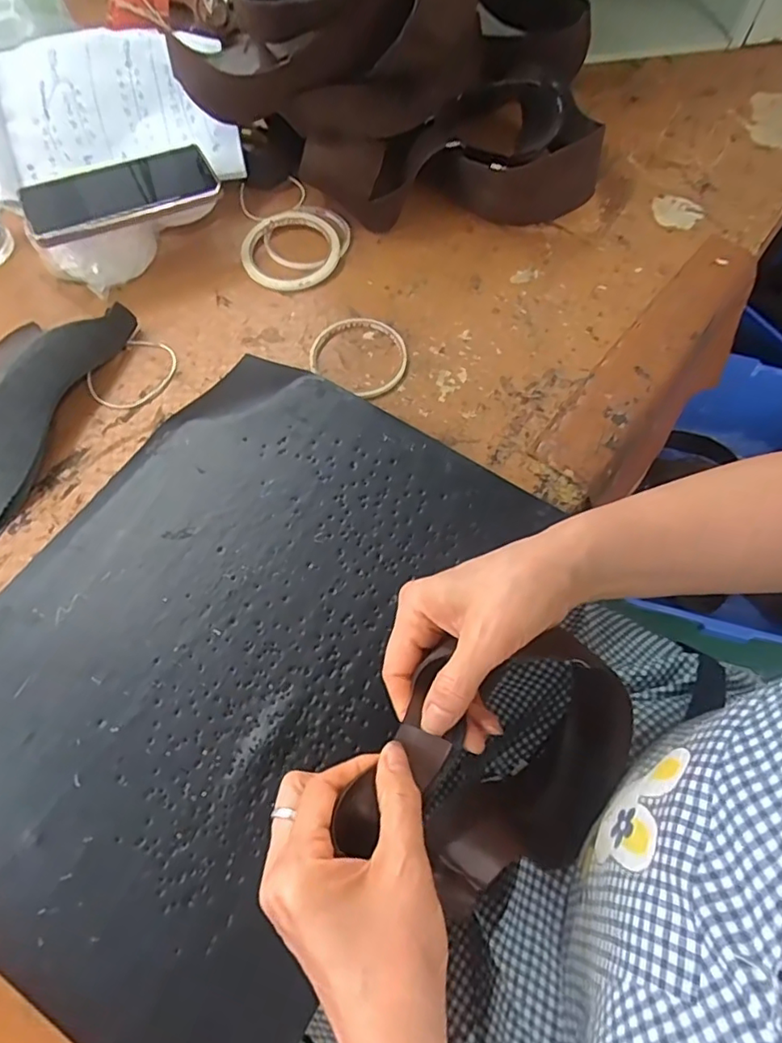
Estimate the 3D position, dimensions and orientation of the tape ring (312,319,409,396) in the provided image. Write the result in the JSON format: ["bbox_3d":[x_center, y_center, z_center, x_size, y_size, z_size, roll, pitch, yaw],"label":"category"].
[{"bbox_3d":[-0.027,-0.148,0.503,0.082,0.008,0.076,0,65,0],"label":"tape ring"}]

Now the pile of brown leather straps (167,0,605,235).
[{"bbox_3d":[0.023,-0.484,0.548,0.368,0.215,0.332,4,65,2],"label":"pile of brown leather straps"}]

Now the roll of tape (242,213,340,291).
[{"bbox_3d":[-0.096,-0.263,0.554,0.093,0.011,0.095,0,65,0],"label":"roll of tape"}]

